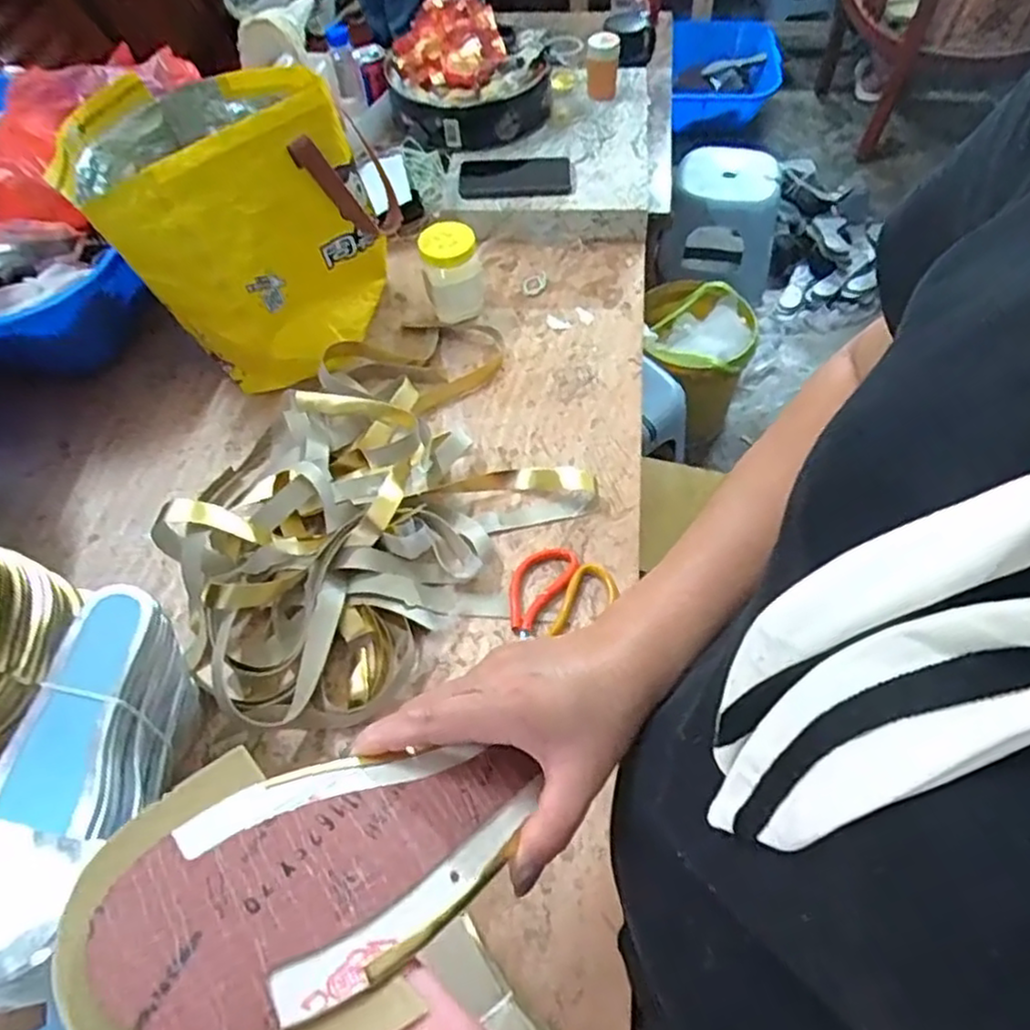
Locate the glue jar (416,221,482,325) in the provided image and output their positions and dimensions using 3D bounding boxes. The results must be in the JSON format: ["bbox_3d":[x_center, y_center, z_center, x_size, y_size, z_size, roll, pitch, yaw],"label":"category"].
[{"bbox_3d":[-0.081,-0.315,0.924,0.068,0.123,0.066,-2,56,3],"label":"glue jar"}]

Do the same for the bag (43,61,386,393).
[{"bbox_3d":[-0.332,-0.345,0.848,0.285,0.249,0.284,-38,62,-19],"label":"bag"}]

